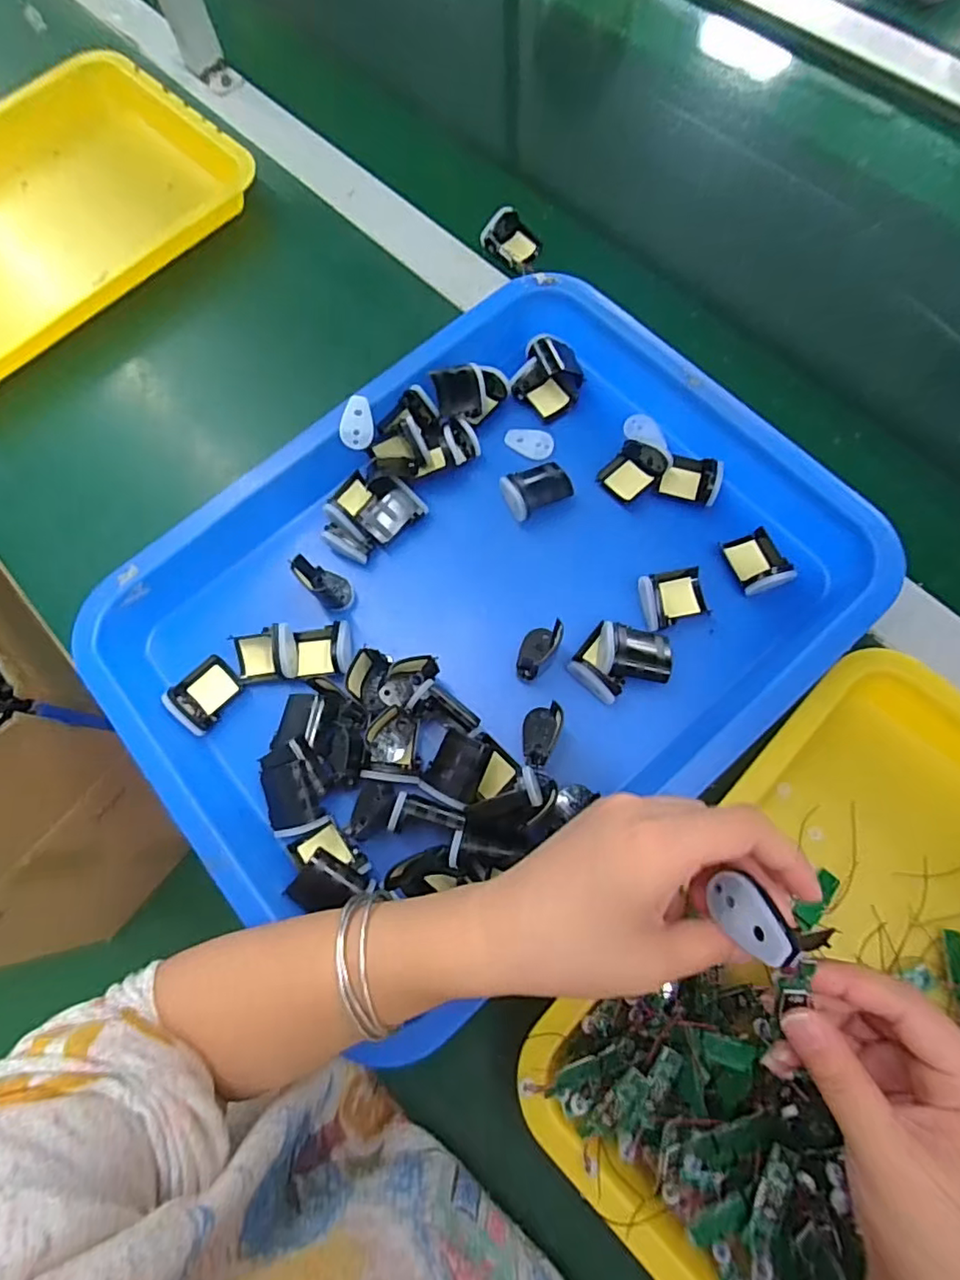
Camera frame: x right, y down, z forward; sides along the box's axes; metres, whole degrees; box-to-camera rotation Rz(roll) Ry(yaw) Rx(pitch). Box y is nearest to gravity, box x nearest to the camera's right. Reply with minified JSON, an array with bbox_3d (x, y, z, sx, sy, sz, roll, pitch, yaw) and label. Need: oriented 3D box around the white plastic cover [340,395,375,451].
[{"bbox_3d":[-0.085,-0.151,0.406,0.023,0.004,0.036,-2,92,-11],"label":"white plastic cover"}]

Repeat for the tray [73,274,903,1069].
[{"bbox_3d":[0.005,-0.034,0.384,0.451,0.068,0.341,-38,75,-9],"label":"tray"}]

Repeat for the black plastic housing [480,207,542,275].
[{"bbox_3d":[0.028,-0.343,0.499,0.051,0.020,0.040,41,79,14],"label":"black plastic housing"}]

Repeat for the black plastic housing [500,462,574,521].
[{"bbox_3d":[0.039,-0.106,0.409,0.043,0.021,0.035,-27,73,-6],"label":"black plastic housing"}]

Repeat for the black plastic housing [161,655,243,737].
[{"bbox_3d":[-0.180,0.035,0.382,0.036,0.014,0.045,39,78,13],"label":"black plastic housing"}]

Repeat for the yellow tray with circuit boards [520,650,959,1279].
[{"bbox_3d":[0.216,0.193,0.289,0.266,0.049,0.324,42,79,14],"label":"yellow tray with circuit boards"}]

